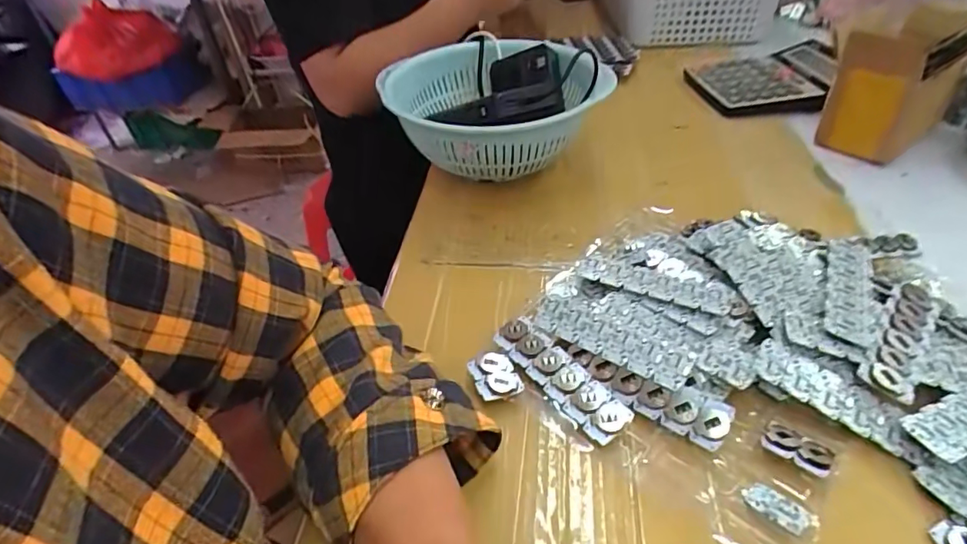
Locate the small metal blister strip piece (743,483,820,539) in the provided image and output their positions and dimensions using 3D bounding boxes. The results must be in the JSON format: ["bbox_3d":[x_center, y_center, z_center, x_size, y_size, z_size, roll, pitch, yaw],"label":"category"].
[{"bbox_3d":[0.159,0.127,0.281,0.035,0.004,0.018,27,50,31],"label":"small metal blister strip piece"}]

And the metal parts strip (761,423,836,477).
[{"bbox_3d":[0.183,0.103,0.302,0.036,0.007,0.022,26,49,30],"label":"metal parts strip"}]

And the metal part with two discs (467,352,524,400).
[{"bbox_3d":[0.008,0.071,0.352,0.029,0.009,0.036,-14,42,-12],"label":"metal part with two discs"}]

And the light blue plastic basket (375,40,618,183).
[{"bbox_3d":[0.015,-0.168,0.547,0.221,0.084,0.205,-8,41,-5],"label":"light blue plastic basket"}]

